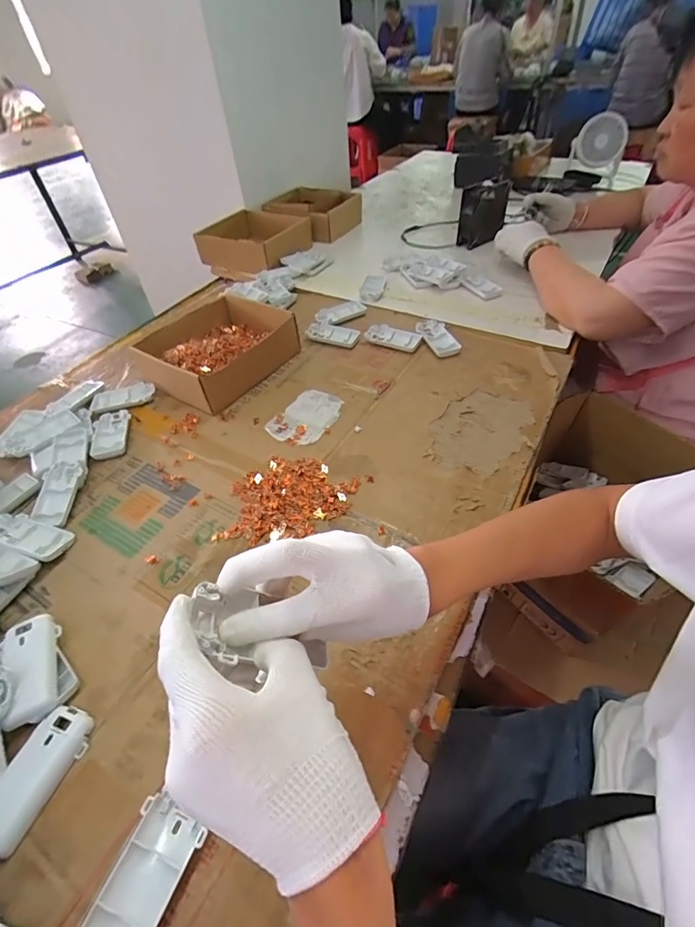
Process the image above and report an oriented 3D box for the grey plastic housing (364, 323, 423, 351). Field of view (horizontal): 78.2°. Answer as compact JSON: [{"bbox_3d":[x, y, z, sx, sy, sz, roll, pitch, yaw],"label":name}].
[{"bbox_3d":[0.078,-0.223,0.753,0.096,0.018,0.044,19,53,18],"label":"grey plastic housing"}]

